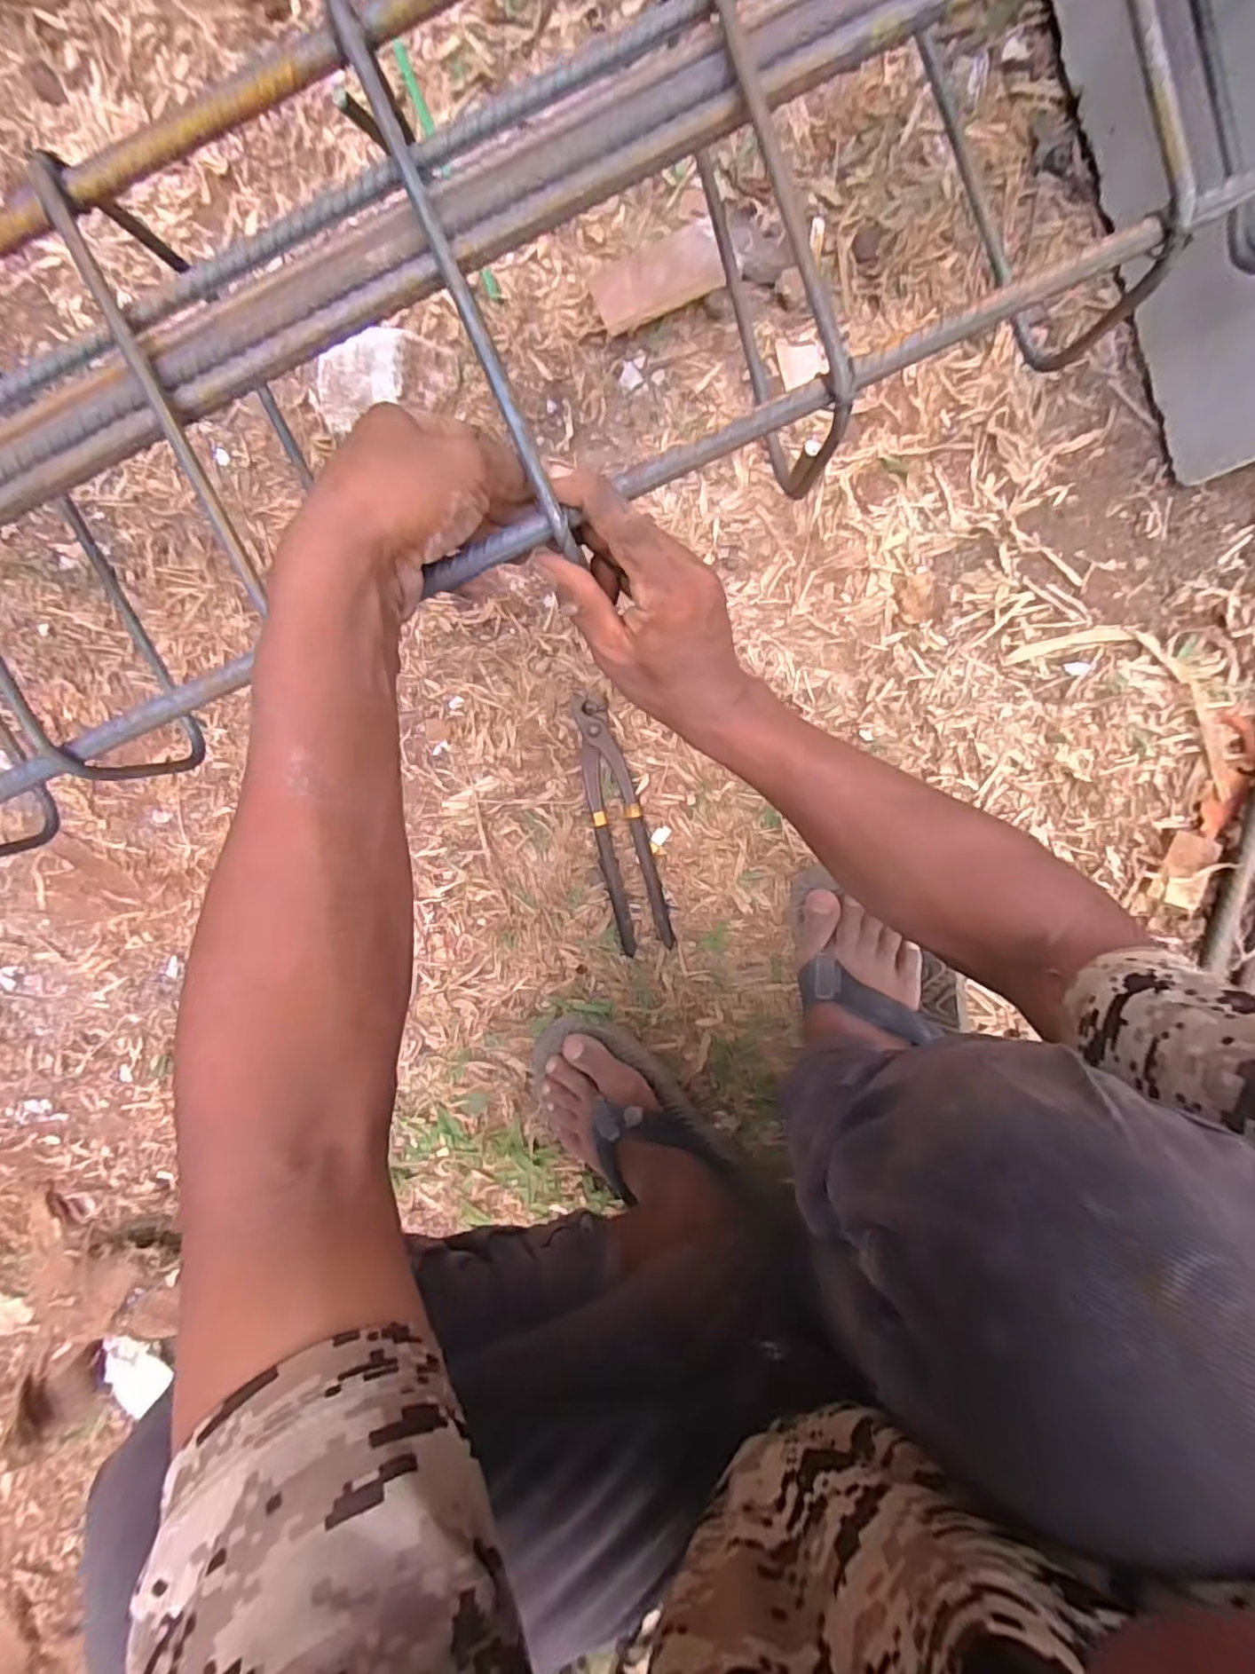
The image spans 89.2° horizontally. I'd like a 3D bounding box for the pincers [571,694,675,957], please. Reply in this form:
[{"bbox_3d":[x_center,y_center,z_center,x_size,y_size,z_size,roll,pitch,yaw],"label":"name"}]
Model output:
[{"bbox_3d":[-0.008,-0.008,0.534,0.045,0.018,0.218,-14,97,5],"label":"pincers"}]

